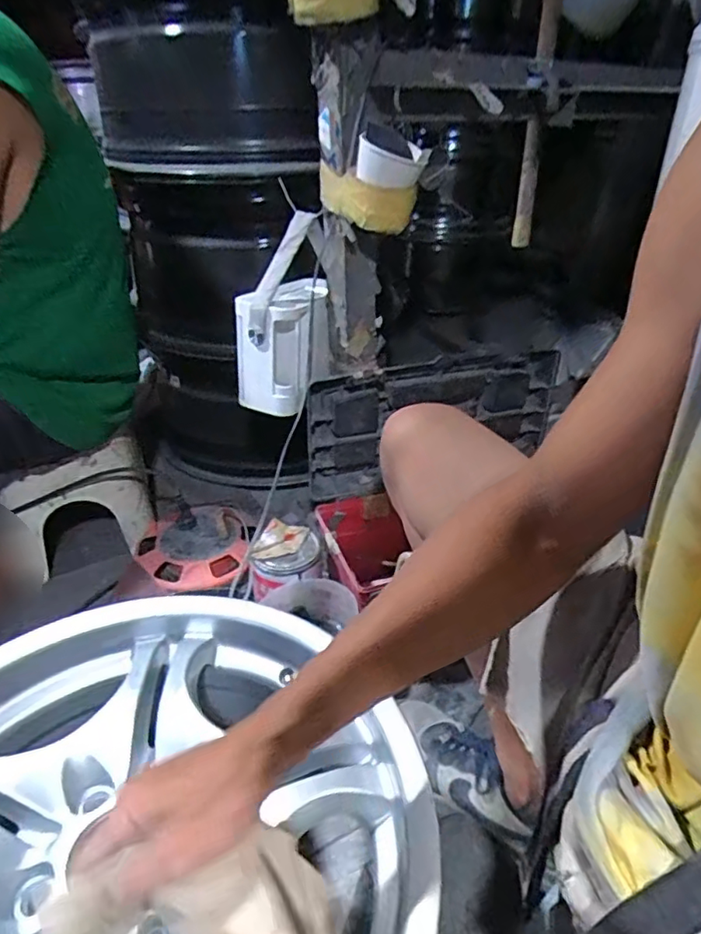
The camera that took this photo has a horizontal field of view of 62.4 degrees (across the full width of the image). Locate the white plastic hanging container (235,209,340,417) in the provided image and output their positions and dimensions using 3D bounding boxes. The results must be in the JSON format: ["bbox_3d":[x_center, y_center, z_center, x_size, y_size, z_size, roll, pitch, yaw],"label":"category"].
[{"bbox_3d":[-0.092,-0.197,0.780,0.128,0.224,0.098,-2,33,-4],"label":"white plastic hanging container"}]

